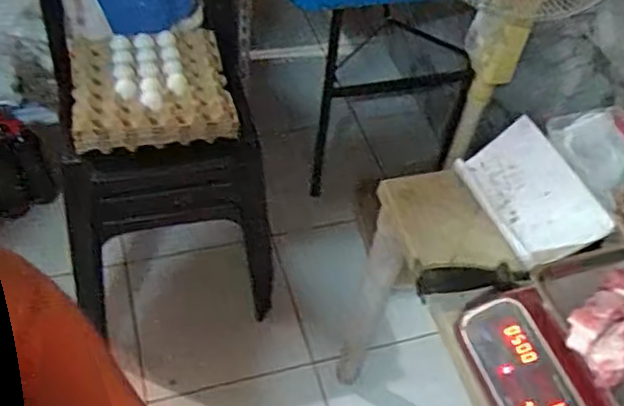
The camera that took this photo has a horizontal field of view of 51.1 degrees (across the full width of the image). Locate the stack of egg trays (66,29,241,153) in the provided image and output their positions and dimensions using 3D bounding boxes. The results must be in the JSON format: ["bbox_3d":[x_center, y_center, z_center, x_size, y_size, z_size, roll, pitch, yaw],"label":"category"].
[{"bbox_3d":[-0.315,-0.237,1.281,0.290,0.063,0.298,-8,51,-12],"label":"stack of egg trays"}]

